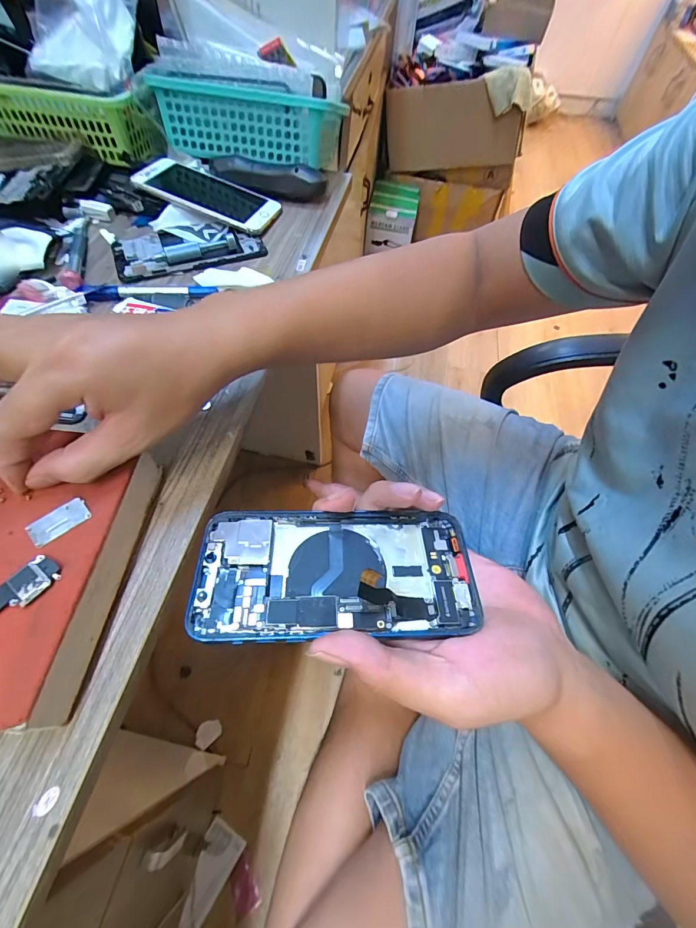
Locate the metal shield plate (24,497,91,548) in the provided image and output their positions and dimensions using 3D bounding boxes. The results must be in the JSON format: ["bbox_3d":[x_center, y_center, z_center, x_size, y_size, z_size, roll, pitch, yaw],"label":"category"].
[{"bbox_3d":[-0.167,0.033,0.221,0.030,0.004,0.016,-37,69,-22],"label":"metal shield plate"}]

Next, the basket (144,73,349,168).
[{"bbox_3d":[-0.121,-0.440,0.484,0.213,0.071,0.103,21,61,8],"label":"basket"}]

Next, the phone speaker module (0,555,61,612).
[{"bbox_3d":[-0.171,0.067,0.201,0.018,0.006,0.038,35,64,15],"label":"phone speaker module"}]

